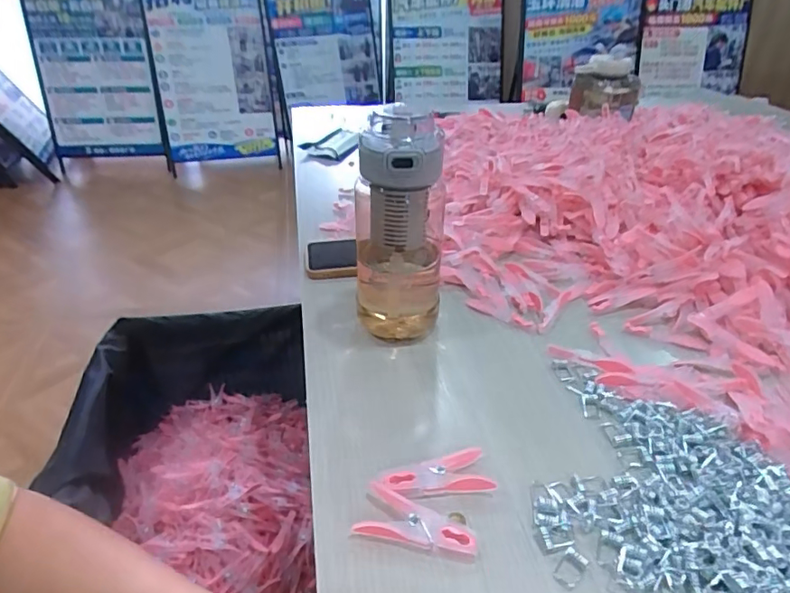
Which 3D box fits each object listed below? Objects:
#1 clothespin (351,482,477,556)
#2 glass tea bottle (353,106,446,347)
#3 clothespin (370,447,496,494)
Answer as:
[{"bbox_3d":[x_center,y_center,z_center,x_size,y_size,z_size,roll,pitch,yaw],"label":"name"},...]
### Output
[{"bbox_3d":[0.015,0.149,0.341,0.078,0.016,0.034,5,36,12],"label":"clothespin"},{"bbox_3d":[0.005,-0.059,0.477,0.083,0.216,0.071,0,34,-2],"label":"glass tea bottle"},{"bbox_3d":[0.028,0.132,0.369,0.080,0.017,0.031,-9,36,-6],"label":"clothespin"}]

